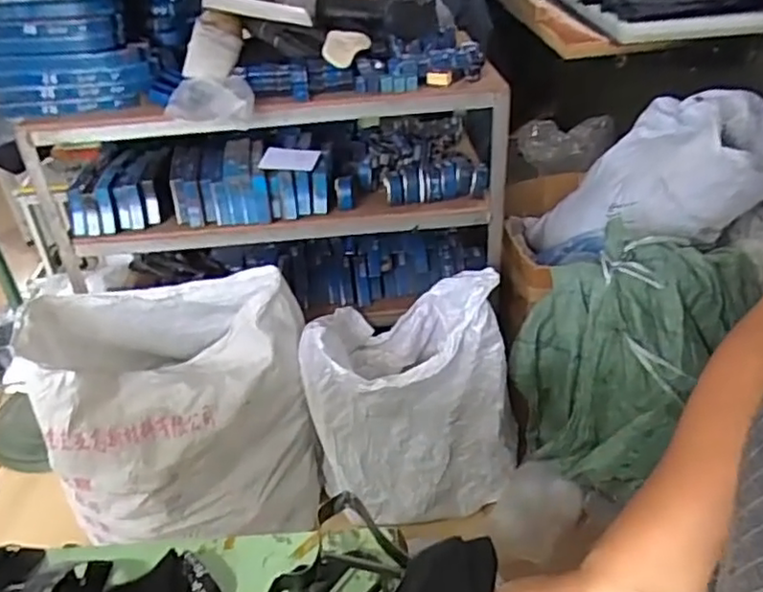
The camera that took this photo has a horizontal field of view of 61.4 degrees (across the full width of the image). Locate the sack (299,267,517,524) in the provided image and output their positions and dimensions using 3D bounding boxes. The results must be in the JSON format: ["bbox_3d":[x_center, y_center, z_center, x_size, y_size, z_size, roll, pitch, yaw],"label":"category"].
[{"bbox_3d":[0.071,0.249,1.633,0.500,0.572,0.326,-9,34,-4],"label":"sack"}]

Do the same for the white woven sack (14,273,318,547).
[{"bbox_3d":[-0.464,0.303,1.587,0.577,0.592,0.392,-10,34,-6],"label":"white woven sack"}]

